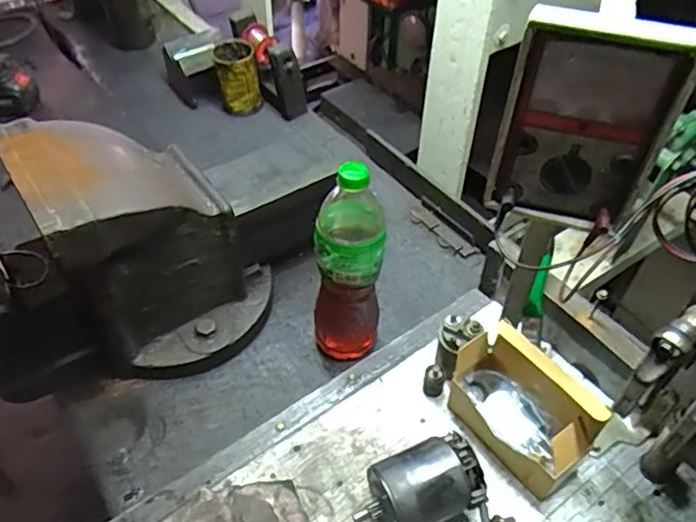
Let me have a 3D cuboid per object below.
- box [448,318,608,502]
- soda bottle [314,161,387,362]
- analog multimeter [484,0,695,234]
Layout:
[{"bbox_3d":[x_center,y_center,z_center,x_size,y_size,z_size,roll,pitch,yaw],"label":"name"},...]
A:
[{"bbox_3d":[0.173,0.148,0.596,0.084,0.107,0.145,-27,53,-22],"label":"box"},{"bbox_3d":[-0.001,0.009,0.669,0.079,0.272,0.086,-2,48,-2],"label":"soda bottle"},{"bbox_3d":[0.186,-0.111,0.473,0.122,0.170,0.054,12,49,9],"label":"analog multimeter"}]

